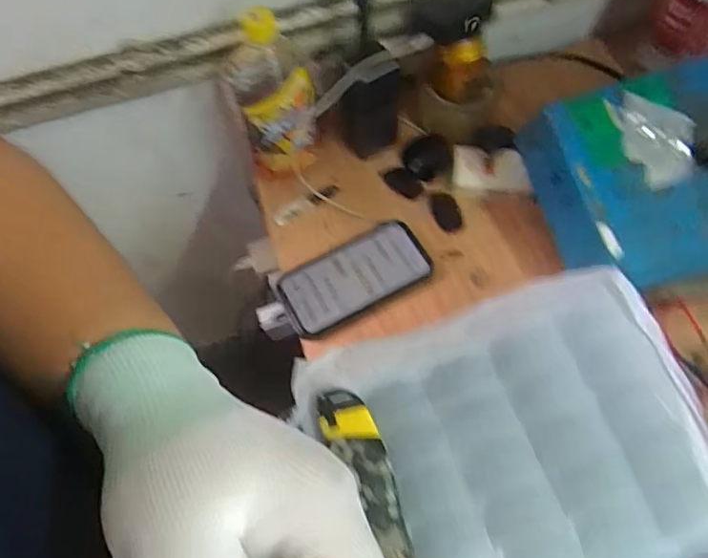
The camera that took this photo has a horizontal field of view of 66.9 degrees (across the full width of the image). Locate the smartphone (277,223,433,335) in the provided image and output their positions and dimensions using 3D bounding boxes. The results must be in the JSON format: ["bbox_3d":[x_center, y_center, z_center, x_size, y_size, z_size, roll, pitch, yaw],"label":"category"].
[{"bbox_3d":[0.002,-0.006,0.573,0.158,0.014,0.075,-28,65,-10],"label":"smartphone"}]

